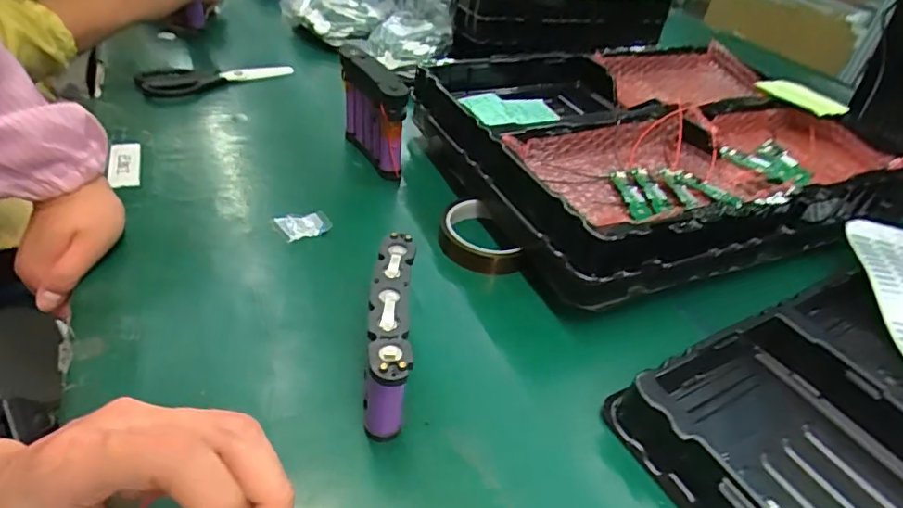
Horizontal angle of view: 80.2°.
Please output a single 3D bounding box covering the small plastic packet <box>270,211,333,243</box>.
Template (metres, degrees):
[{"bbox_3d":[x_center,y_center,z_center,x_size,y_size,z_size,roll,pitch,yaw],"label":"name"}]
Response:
[{"bbox_3d":[-0.136,-0.025,0.488,0.047,0.014,0.034,-14,44,-27],"label":"small plastic packet"}]

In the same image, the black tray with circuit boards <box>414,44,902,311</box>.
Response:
[{"bbox_3d":[0.239,-0.119,0.608,0.482,0.098,0.358,-9,42,-22],"label":"black tray with circuit boards"}]

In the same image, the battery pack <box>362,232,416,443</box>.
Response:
[{"bbox_3d":[-0.041,0.056,0.351,0.029,0.080,0.121,5,38,-6],"label":"battery pack"}]

